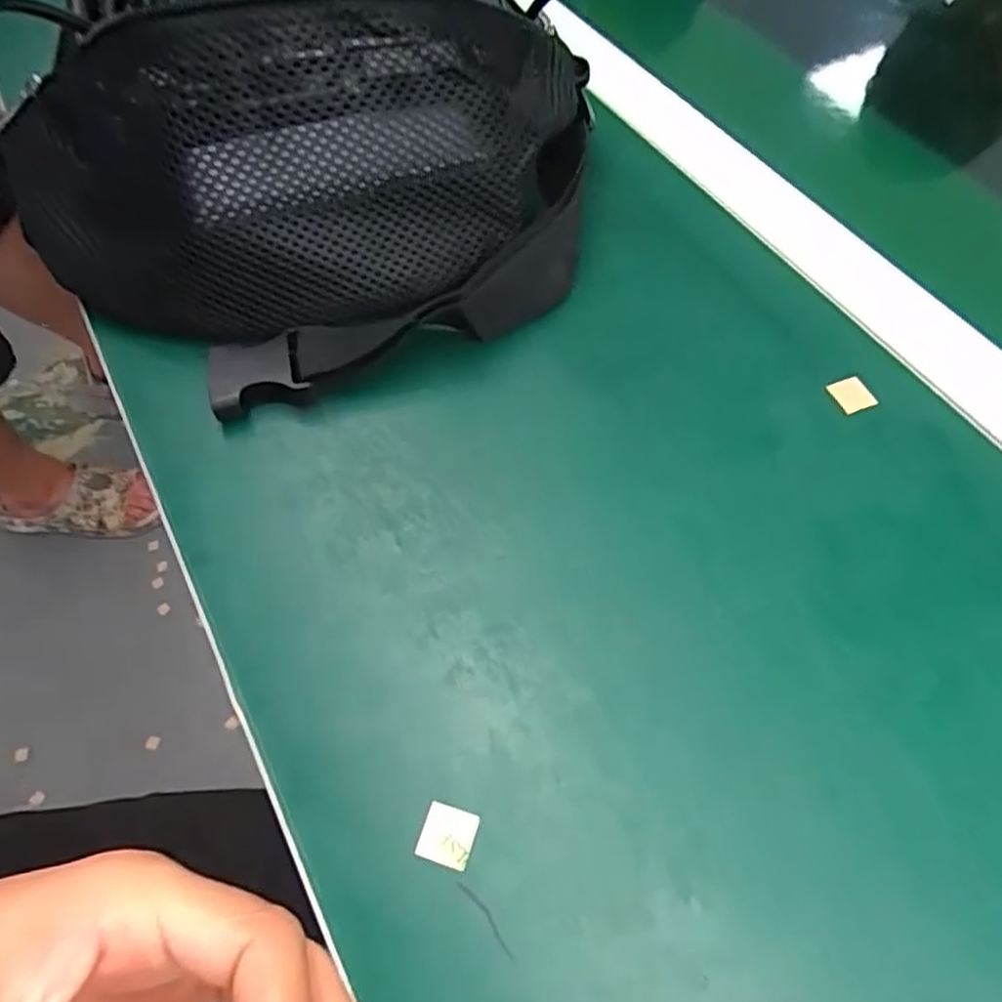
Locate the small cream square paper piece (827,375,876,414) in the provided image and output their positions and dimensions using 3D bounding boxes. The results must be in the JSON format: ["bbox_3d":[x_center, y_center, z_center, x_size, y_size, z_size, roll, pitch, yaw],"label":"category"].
[{"bbox_3d":[0.148,-0.045,0.289,0.014,0.004,0.016,-24,70,0],"label":"small cream square paper piece"}]

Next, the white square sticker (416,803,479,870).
[{"bbox_3d":[-0.016,0.100,0.204,0.016,0.004,0.015,15,61,8],"label":"white square sticker"}]

